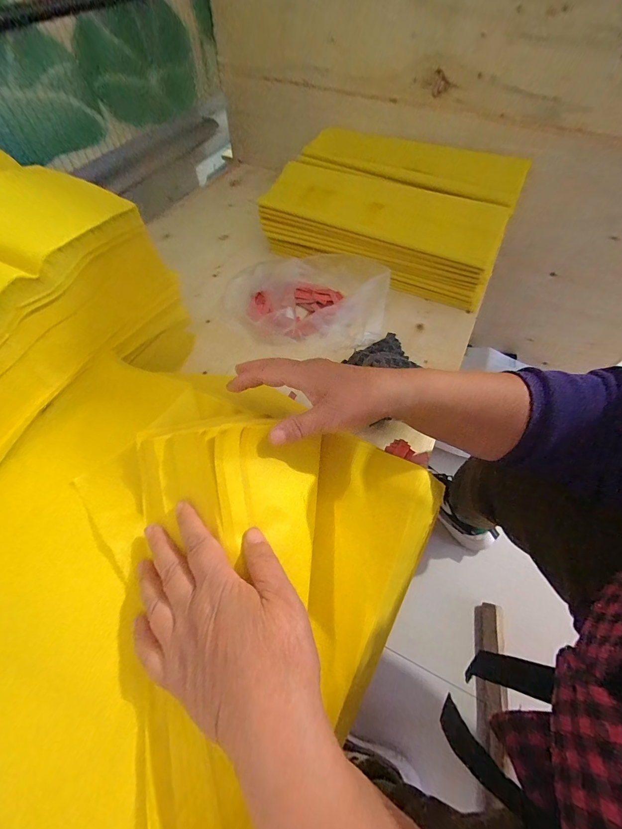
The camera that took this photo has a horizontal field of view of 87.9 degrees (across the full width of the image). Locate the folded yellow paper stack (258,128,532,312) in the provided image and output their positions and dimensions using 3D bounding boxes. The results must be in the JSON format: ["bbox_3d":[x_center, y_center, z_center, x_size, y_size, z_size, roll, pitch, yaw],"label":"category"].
[{"bbox_3d":[0.141,-0.360,0.559,0.370,0.113,0.285,20,61,11],"label":"folded yellow paper stack"}]

